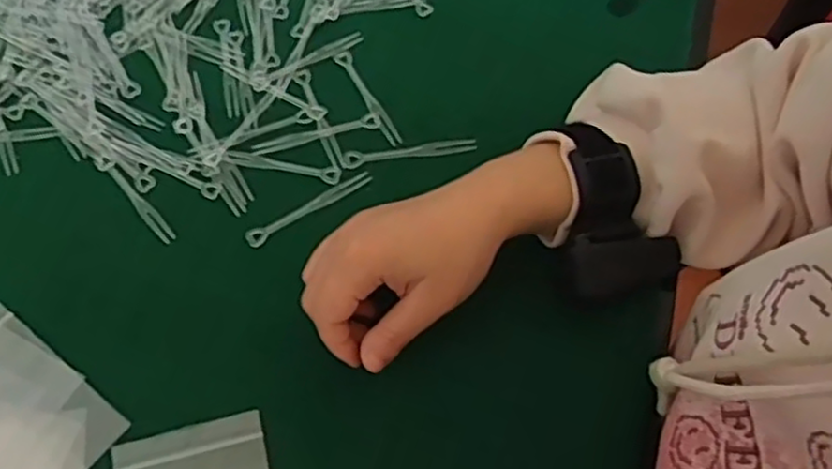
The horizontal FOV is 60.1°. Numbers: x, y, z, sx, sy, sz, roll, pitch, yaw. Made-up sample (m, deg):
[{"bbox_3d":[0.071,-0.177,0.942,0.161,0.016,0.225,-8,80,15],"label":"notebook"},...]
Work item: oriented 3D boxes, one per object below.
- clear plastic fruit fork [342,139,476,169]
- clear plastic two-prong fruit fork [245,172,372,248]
[{"bbox_3d":[-0.004,-0.055,0.477,0.087,0.004,0.012,-6,65,-3],"label":"clear plastic fruit fork"},{"bbox_3d":[-0.068,-0.017,0.461,0.088,0.004,0.012,-30,68,-14],"label":"clear plastic two-prong fruit fork"}]

